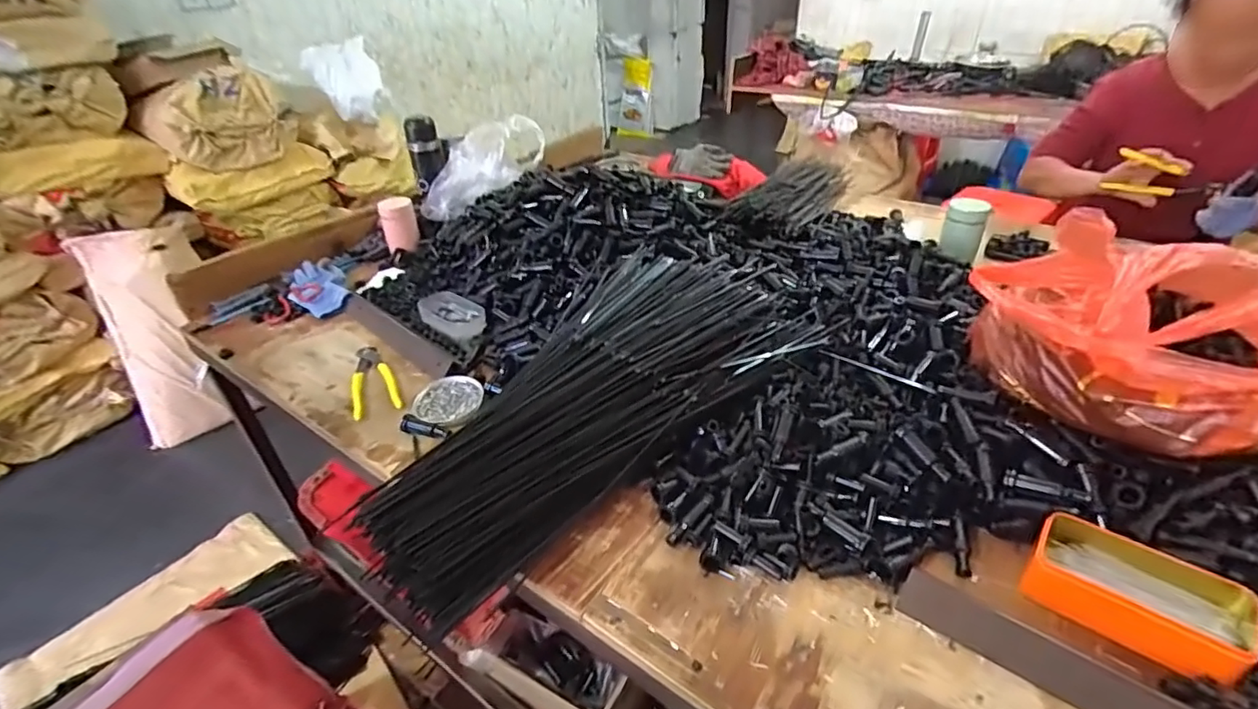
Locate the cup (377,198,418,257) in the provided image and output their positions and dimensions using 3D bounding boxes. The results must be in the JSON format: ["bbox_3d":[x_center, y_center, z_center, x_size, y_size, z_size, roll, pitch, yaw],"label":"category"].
[{"bbox_3d":[-0.466,-0.261,1.161,0.067,0.095,0.053,-4,35,-2],"label":"cup"}]

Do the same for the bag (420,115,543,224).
[{"bbox_3d":[-0.299,-0.367,1.143,0.289,0.116,0.074,-34,35,10],"label":"bag"}]

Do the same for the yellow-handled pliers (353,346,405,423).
[{"bbox_3d":[-0.369,0.033,0.827,0.061,0.016,0.169,-16,37,-19],"label":"yellow-handled pliers"}]

